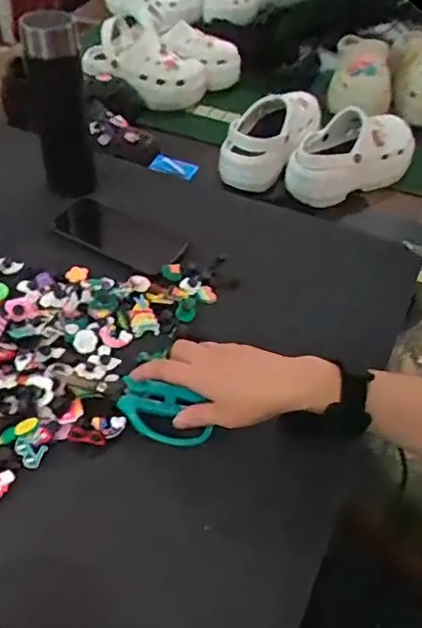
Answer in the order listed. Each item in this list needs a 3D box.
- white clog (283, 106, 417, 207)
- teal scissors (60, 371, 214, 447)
[{"bbox_3d":[0.233,-0.257,0.936,0.237,0.103,0.097,-26,52,-26],"label":"white clog"},{"bbox_3d":[-0.066,0.077,0.517,0.144,0.014,0.051,23,49,12],"label":"teal scissors"}]

